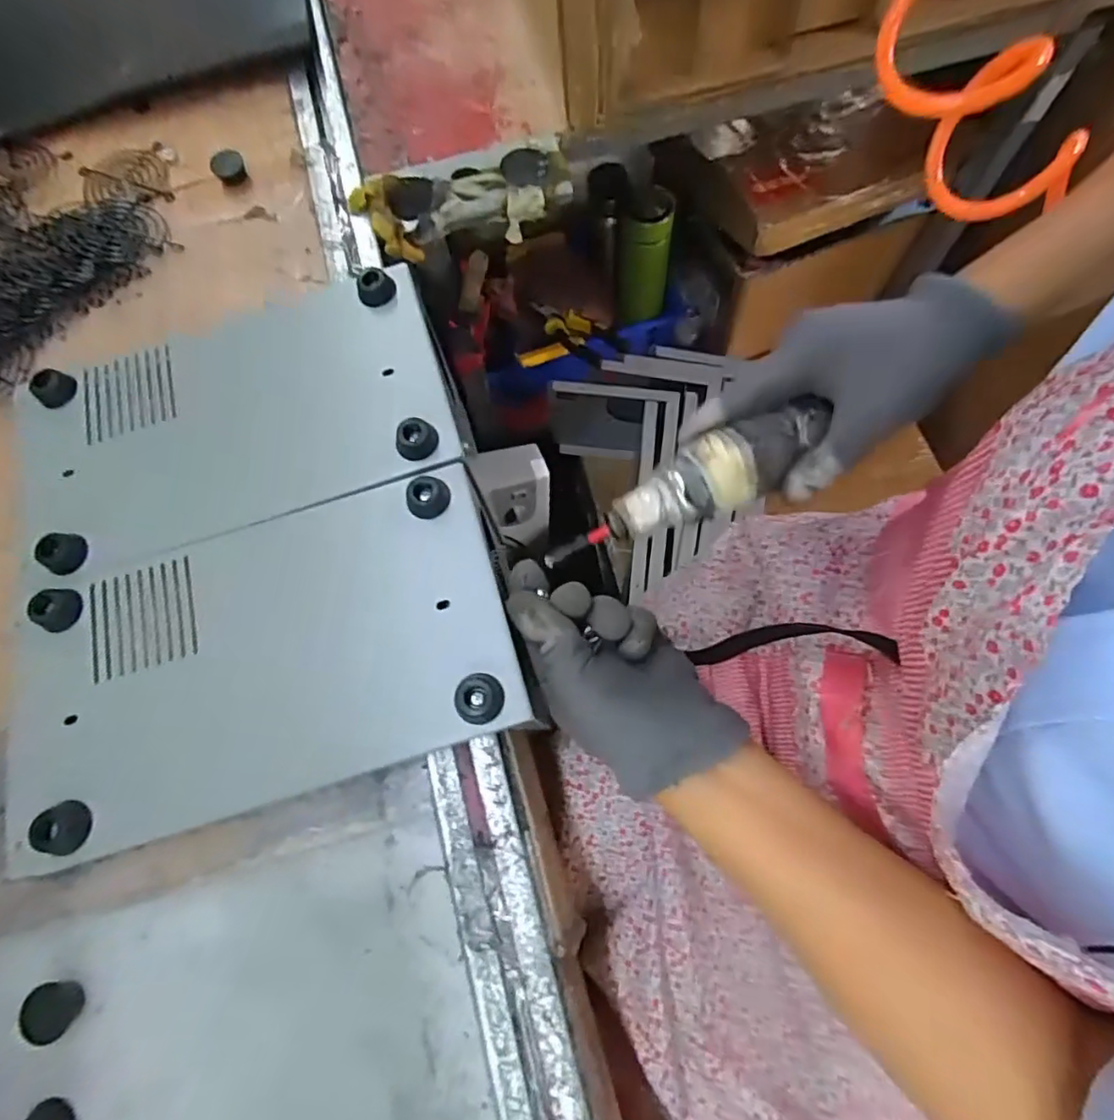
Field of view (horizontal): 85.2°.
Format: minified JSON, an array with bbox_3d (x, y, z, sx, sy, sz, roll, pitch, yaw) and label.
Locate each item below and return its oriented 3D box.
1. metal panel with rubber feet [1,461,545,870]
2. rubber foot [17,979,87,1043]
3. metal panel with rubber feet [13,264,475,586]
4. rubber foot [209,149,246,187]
[{"bbox_3d":[-0.159,0.049,0.326,0.266,0.022,0.151,-15,73,-4],"label":"metal panel with rubber feet"},{"bbox_3d":[-0.243,0.218,0.291,0.020,0.014,0.023,7,73,3],"label":"rubber foot"},{"bbox_3d":[-0.204,-0.089,0.383,0.267,0.029,0.156,-20,72,-3],"label":"metal panel with rubber feet"},{"bbox_3d":[-0.247,-0.296,0.457,0.023,0.013,0.025,-1,72,3],"label":"rubber foot"}]

